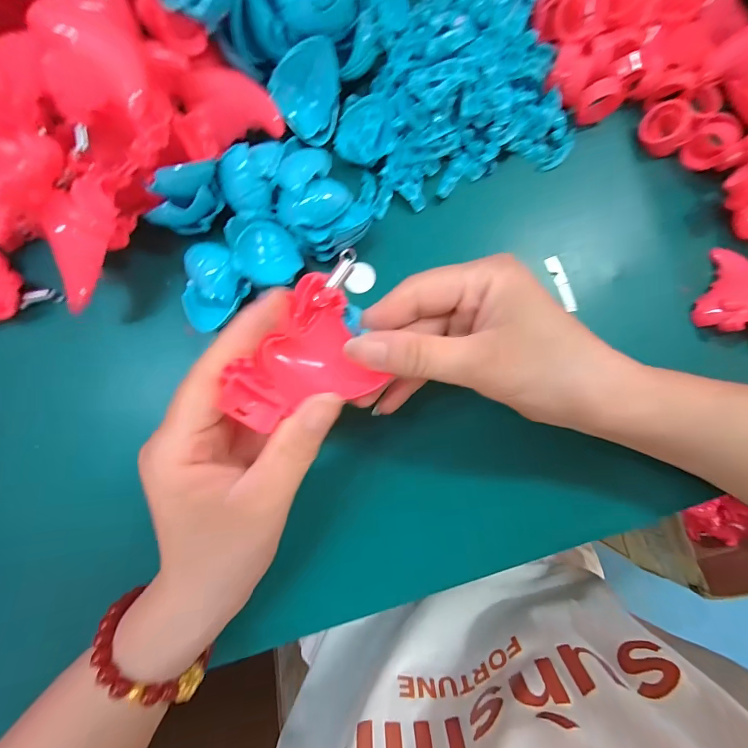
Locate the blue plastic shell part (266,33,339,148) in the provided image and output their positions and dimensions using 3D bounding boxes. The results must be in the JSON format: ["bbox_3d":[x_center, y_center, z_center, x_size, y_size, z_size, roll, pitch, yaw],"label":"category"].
[{"bbox_3d":[-0.043,-0.178,0.225,0.041,0.009,0.051,8,126,-5],"label":"blue plastic shell part"}]

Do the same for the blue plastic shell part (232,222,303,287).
[{"bbox_3d":[-0.066,-0.074,0.219,0.036,0.012,0.040,-30,86,-3],"label":"blue plastic shell part"}]

